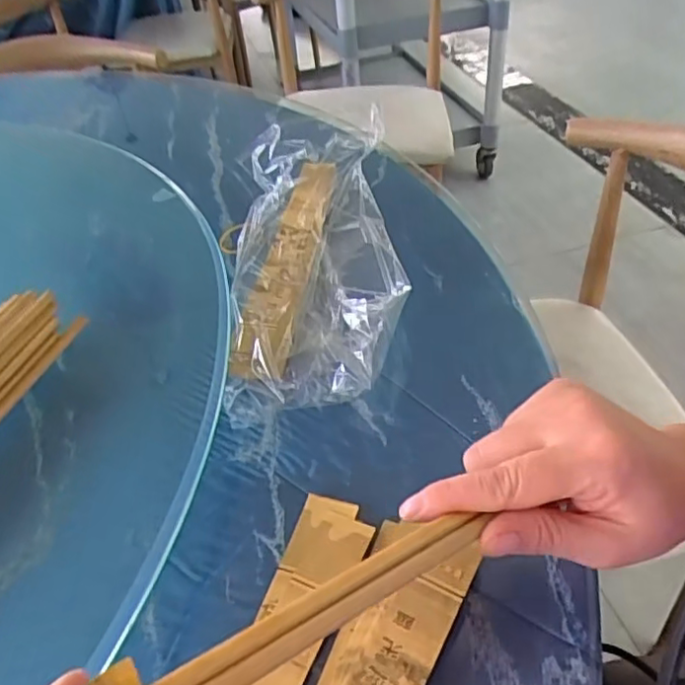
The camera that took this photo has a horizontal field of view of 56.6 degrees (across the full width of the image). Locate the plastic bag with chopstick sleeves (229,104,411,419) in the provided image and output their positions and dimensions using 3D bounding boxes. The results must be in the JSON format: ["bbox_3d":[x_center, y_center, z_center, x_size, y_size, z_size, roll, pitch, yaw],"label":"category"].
[{"bbox_3d":[-0.024,-0.074,0.500,0.127,0.067,0.292,-5,43,0],"label":"plastic bag with chopstick sleeves"}]

